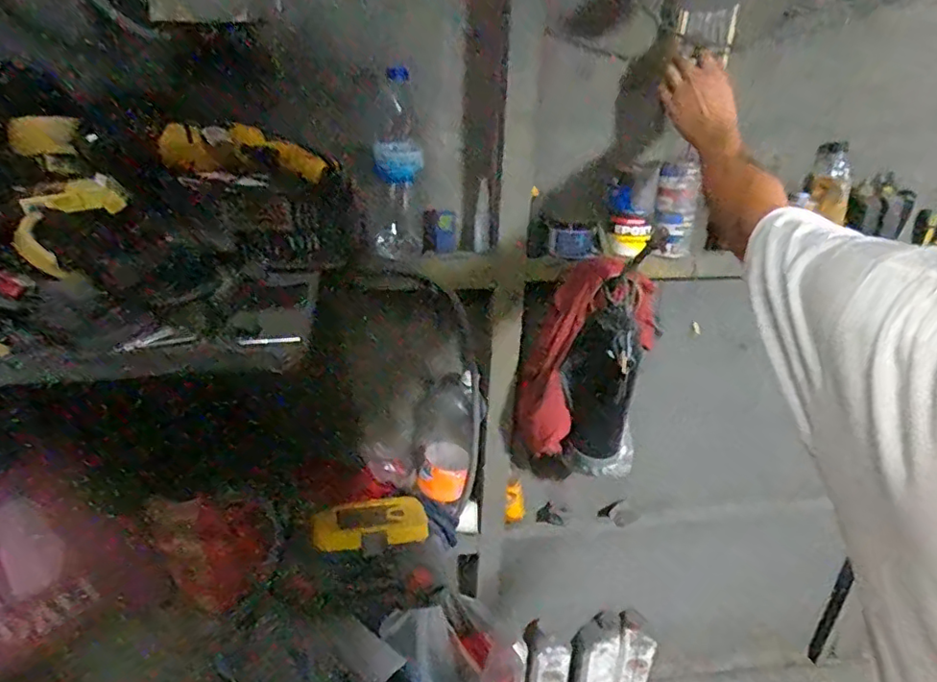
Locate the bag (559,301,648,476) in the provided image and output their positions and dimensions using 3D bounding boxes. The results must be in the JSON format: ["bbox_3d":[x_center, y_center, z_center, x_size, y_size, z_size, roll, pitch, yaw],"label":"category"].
[{"bbox_3d":[0.229,0.092,0.984,0.104,0.329,0.132,25,33,36],"label":"bag"}]

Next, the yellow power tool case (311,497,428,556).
[{"bbox_3d":[-0.169,0.309,0.994,0.190,0.049,0.092,-5,28,-17],"label":"yellow power tool case"}]

